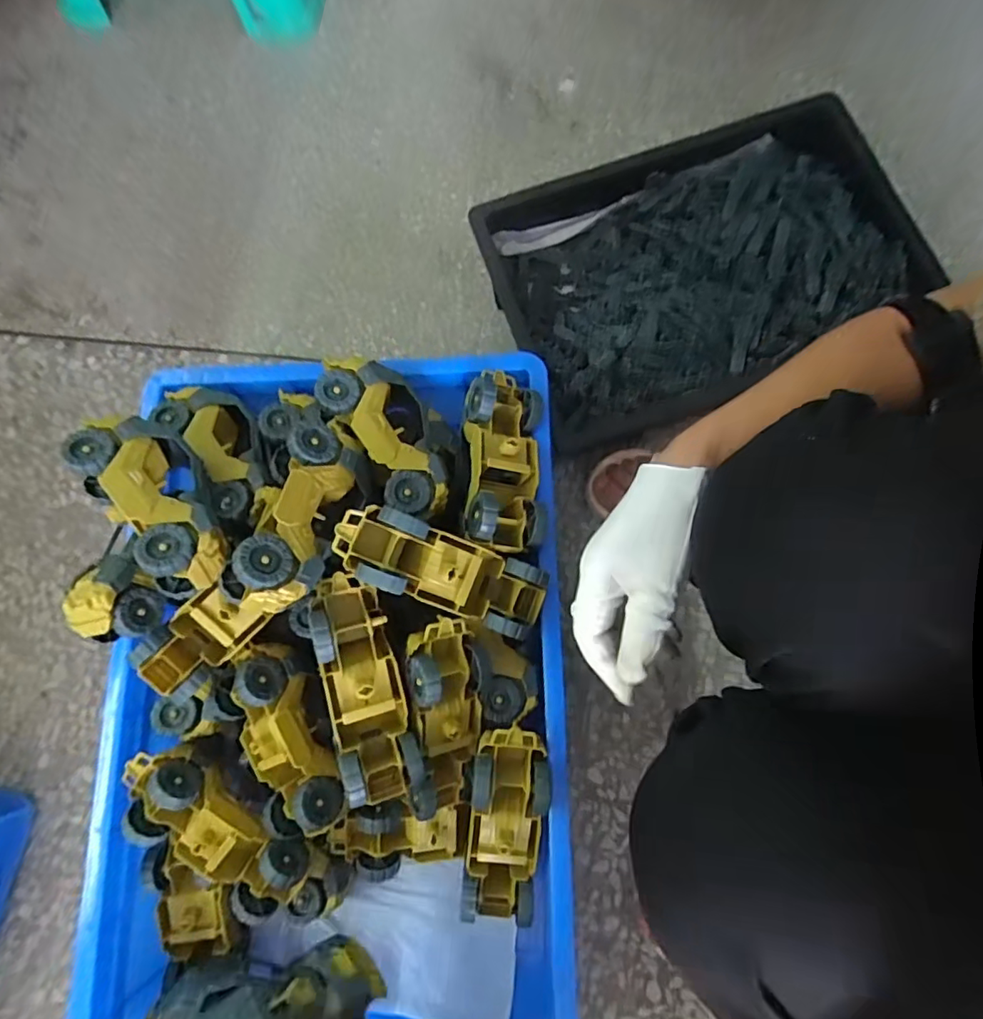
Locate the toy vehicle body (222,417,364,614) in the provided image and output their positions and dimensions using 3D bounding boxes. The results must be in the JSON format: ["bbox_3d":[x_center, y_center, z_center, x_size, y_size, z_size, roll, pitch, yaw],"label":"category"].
[{"bbox_3d":[-0.150,0.001,0.452,0.071,0.065,0.170,12,58,4],"label":"toy vehicle body"}]

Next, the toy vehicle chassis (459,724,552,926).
[{"bbox_3d":[0.011,0.260,0.465,0.061,0.051,0.173,6,99,2],"label":"toy vehicle chassis"}]

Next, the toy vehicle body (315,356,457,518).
[{"bbox_3d":[-0.083,-0.068,0.514,0.085,0.066,0.158,-36,78,-5],"label":"toy vehicle body"}]

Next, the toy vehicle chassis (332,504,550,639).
[{"bbox_3d":[-0.038,0.049,0.459,0.175,0.062,0.062,24,78,-14],"label":"toy vehicle chassis"}]

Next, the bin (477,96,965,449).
[{"bbox_3d":[0.225,-0.245,0.611,0.416,0.098,0.267,-17,77,-1],"label":"bin"}]

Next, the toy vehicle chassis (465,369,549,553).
[{"bbox_3d":[0.011,-0.049,0.500,0.067,0.063,0.173,-1,77,3],"label":"toy vehicle chassis"}]

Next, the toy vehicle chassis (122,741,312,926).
[{"bbox_3d":[-0.233,0.266,0.474,0.170,0.047,0.074,36,81,10],"label":"toy vehicle chassis"}]

